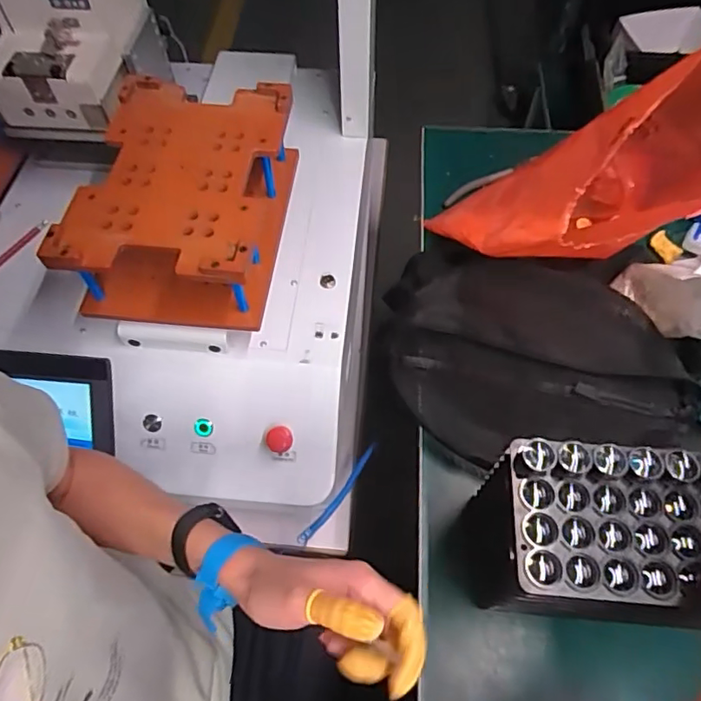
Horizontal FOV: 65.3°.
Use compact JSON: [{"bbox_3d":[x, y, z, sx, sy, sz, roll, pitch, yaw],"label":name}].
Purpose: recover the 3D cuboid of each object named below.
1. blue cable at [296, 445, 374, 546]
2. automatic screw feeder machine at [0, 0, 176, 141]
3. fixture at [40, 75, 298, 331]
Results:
[{"bbox_3d":[-0.014,0.176,0.669,0.015,0.004,0.145,44,74,-13],"label":"blue cable"},{"bbox_3d":[-0.333,-0.378,0.641,0.154,0.159,0.184,2,60,2],"label":"automatic screw feeder machine"},{"bbox_3d":[-0.176,-0.165,0.600,0.186,0.101,0.265,6,60,4],"label":"fixture"}]

